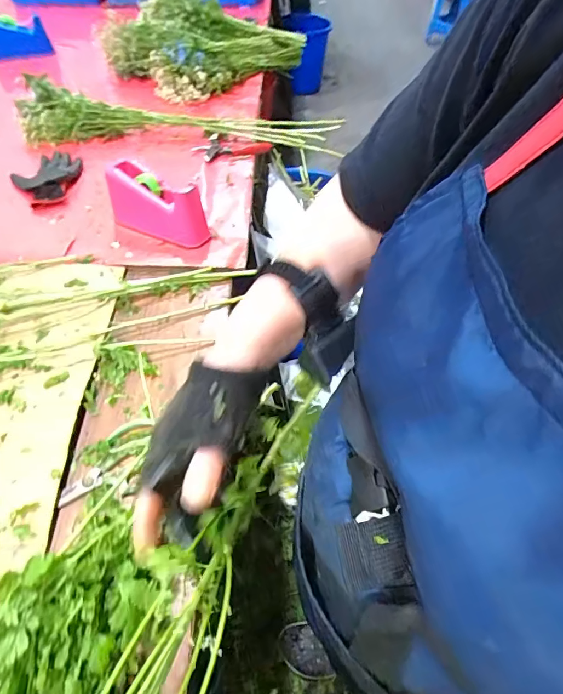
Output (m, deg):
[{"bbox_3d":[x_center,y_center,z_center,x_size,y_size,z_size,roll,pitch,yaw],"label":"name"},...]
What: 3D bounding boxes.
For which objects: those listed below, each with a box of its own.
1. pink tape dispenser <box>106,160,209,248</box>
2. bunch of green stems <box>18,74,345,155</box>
[{"bbox_3d":[-0.231,-0.262,0.797,0.202,0.097,0.061,22,54,14],"label":"pink tape dispenser"},{"bbox_3d":[-0.246,-0.568,1.046,0.785,0.084,0.138,2,52,-1],"label":"bunch of green stems"}]

